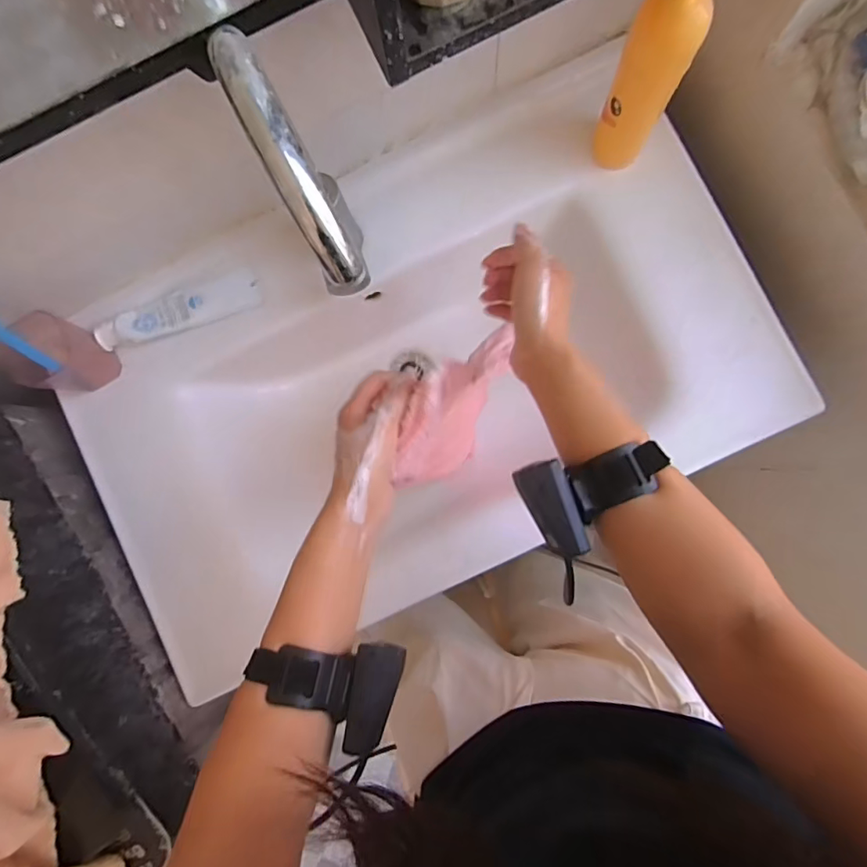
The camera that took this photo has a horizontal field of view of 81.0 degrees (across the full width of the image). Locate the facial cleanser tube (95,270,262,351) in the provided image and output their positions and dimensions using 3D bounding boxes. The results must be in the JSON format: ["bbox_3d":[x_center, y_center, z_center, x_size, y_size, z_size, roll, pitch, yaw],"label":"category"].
[{"bbox_3d":[-0.298,-0.144,0.602,0.188,0.026,0.050,-25,106,-7],"label":"facial cleanser tube"}]

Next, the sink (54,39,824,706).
[{"bbox_3d":[-0.023,-0.063,0.650,0.783,0.161,0.467,-27,86,2],"label":"sink"}]

